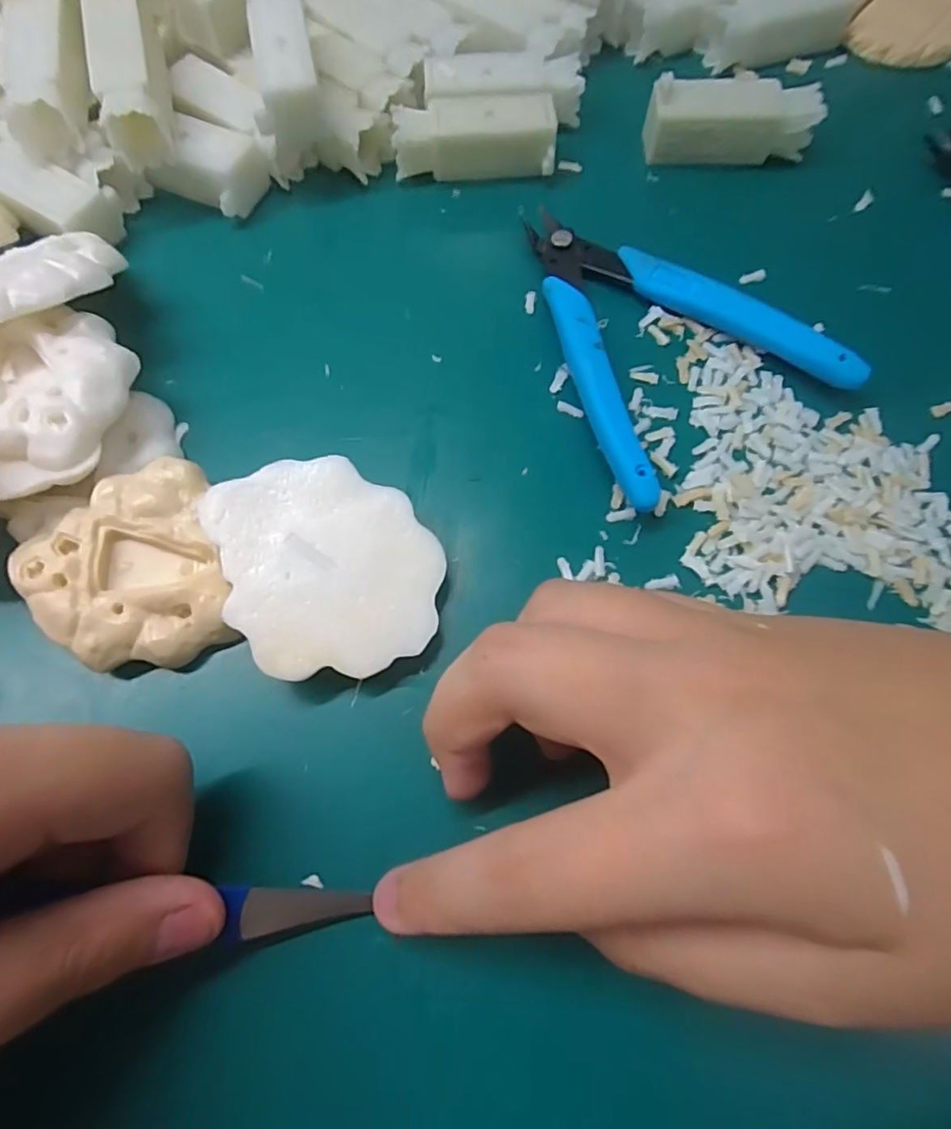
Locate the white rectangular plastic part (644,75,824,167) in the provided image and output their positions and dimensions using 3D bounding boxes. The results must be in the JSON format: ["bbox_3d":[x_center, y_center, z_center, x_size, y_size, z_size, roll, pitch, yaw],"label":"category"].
[{"bbox_3d":[0.097,-0.169,0.226,0.062,0.022,0.018,3,72,-2],"label":"white rectangular plastic part"}]

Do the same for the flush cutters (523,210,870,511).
[{"bbox_3d":[0.055,-0.081,0.196,0.086,0.014,0.111,-31,76,-11],"label":"flush cutters"}]

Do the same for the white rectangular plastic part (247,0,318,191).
[{"bbox_3d":[-0.069,-0.181,0.213,0.021,0.020,0.061,-7,73,-4],"label":"white rectangular plastic part"}]

